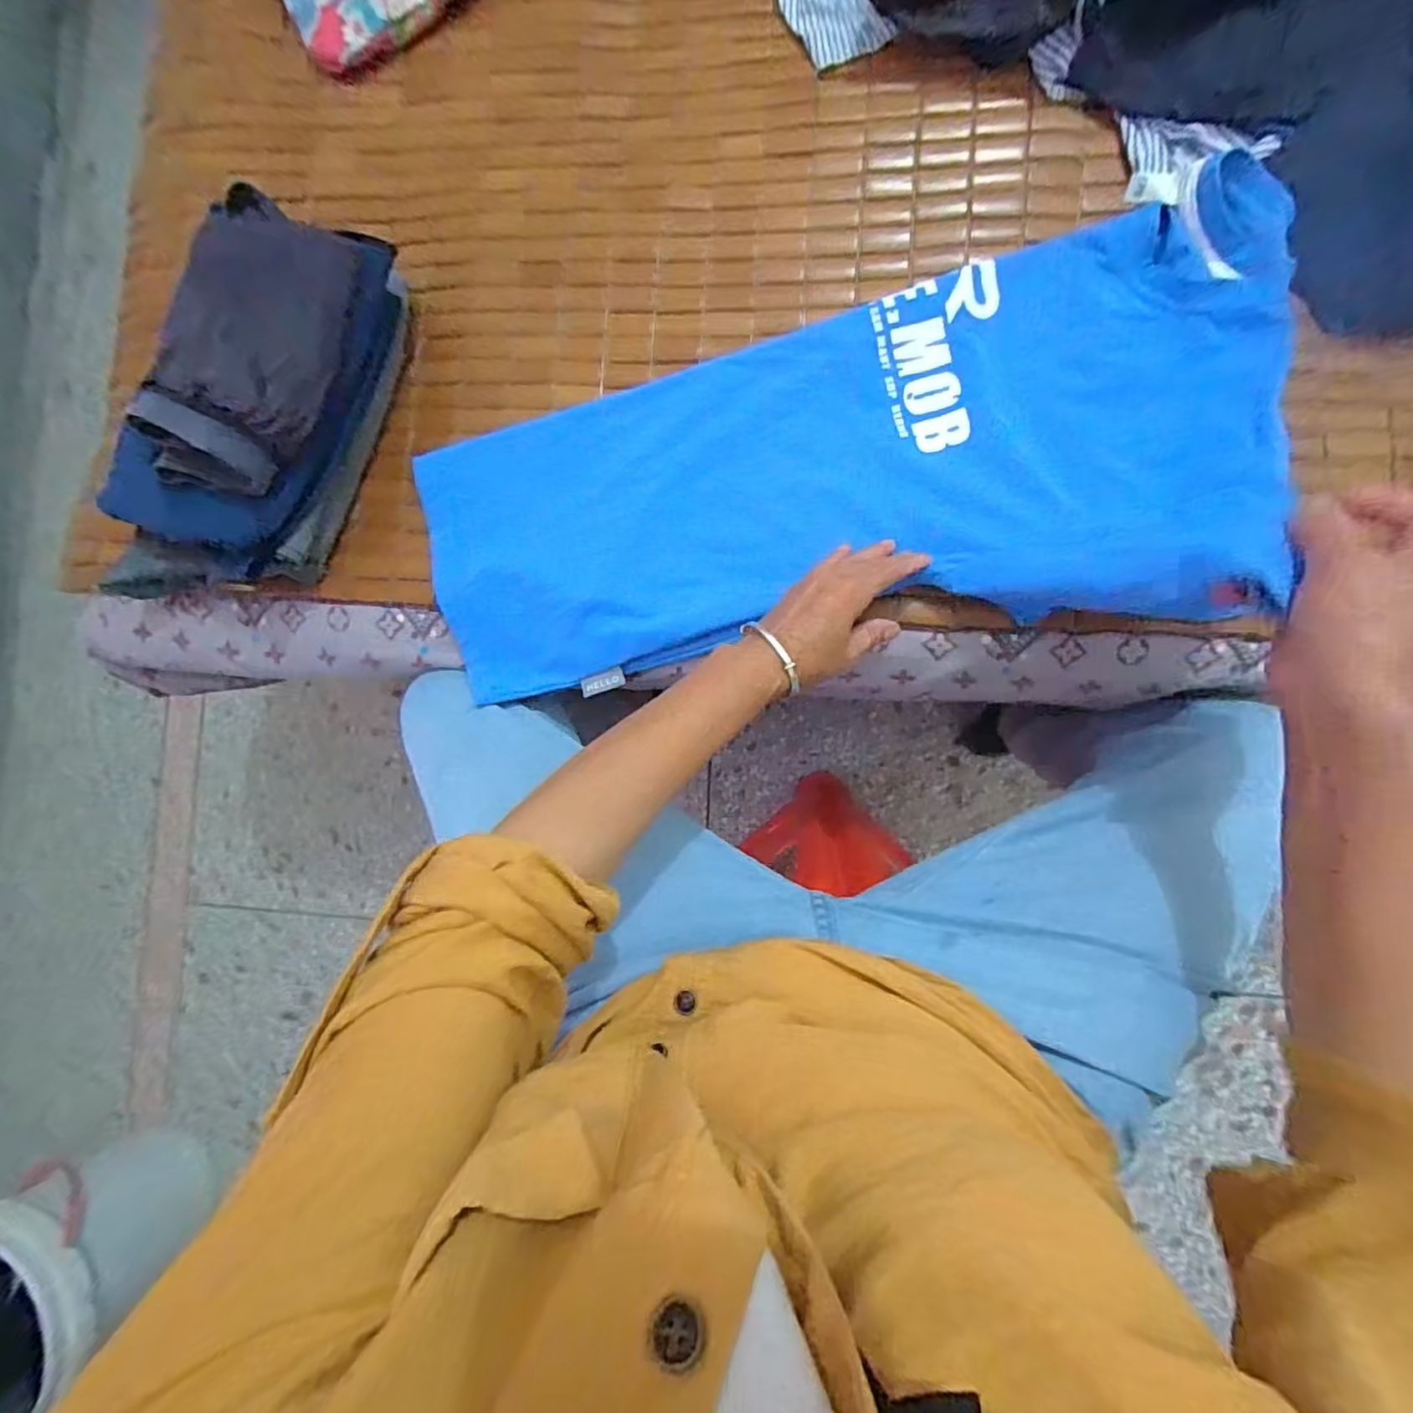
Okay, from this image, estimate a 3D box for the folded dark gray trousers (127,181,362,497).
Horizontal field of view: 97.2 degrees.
[{"bbox_3d":[-0.347,-0.268,0.460,0.123,0.042,0.213,17,89,9],"label":"folded dark gray trousers"}]

